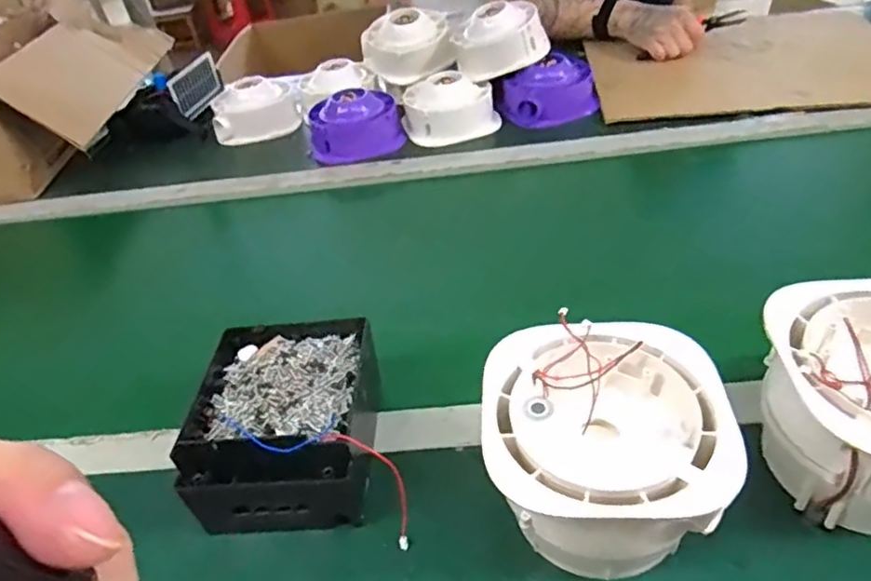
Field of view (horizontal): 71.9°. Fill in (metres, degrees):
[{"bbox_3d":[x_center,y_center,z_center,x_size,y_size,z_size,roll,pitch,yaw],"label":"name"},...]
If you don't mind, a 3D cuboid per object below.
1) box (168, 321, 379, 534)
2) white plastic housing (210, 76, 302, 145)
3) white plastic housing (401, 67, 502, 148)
[{"bbox_3d":[-0.111,0.094,0.452,0.123,0.071,0.152,-6,39,4],"label":"box"},{"bbox_3d":[-0.288,-0.288,0.957,0.132,0.075,0.073,-13,39,-5],"label":"white plastic housing"},{"bbox_3d":[0.021,-0.270,0.882,0.142,0.073,0.104,-6,39,3],"label":"white plastic housing"}]

